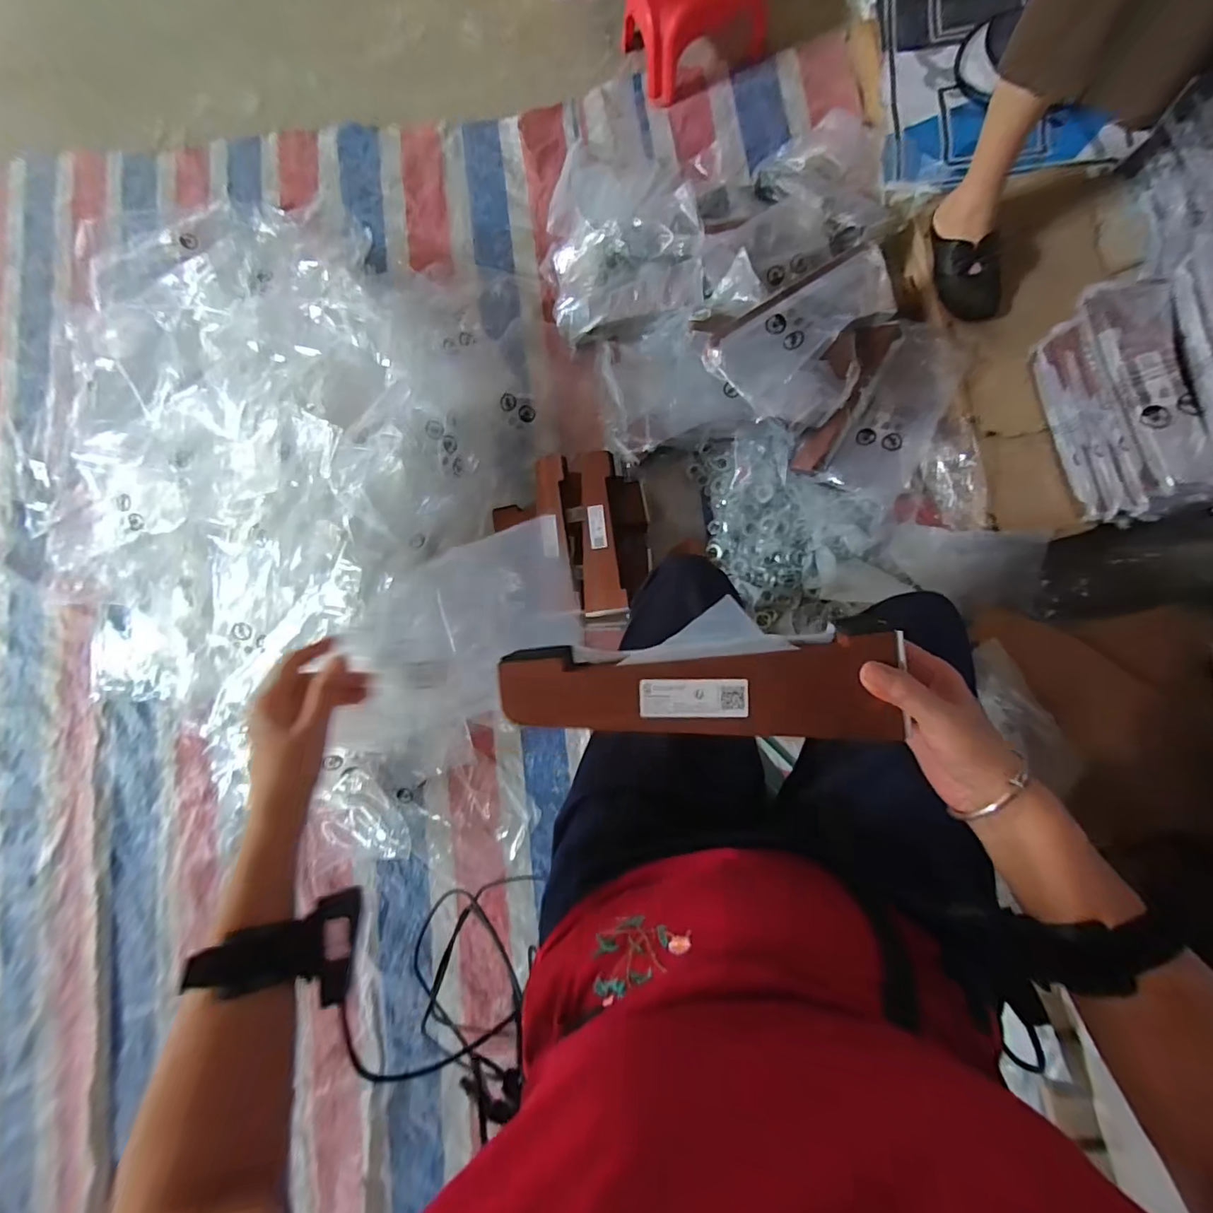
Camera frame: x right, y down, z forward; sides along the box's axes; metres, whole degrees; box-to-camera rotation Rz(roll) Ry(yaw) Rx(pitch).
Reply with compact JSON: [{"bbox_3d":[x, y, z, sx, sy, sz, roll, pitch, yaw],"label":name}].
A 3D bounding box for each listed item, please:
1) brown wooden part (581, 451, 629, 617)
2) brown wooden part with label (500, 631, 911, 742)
[{"bbox_3d":[-0.013,-0.138,0.958,0.073,0.018,0.300,-6,79,7],"label":"brown wooden part"},{"bbox_3d":[0.069,0.062,0.415,0.295,0.043,0.079,-1,86,5],"label":"brown wooden part with label"}]

